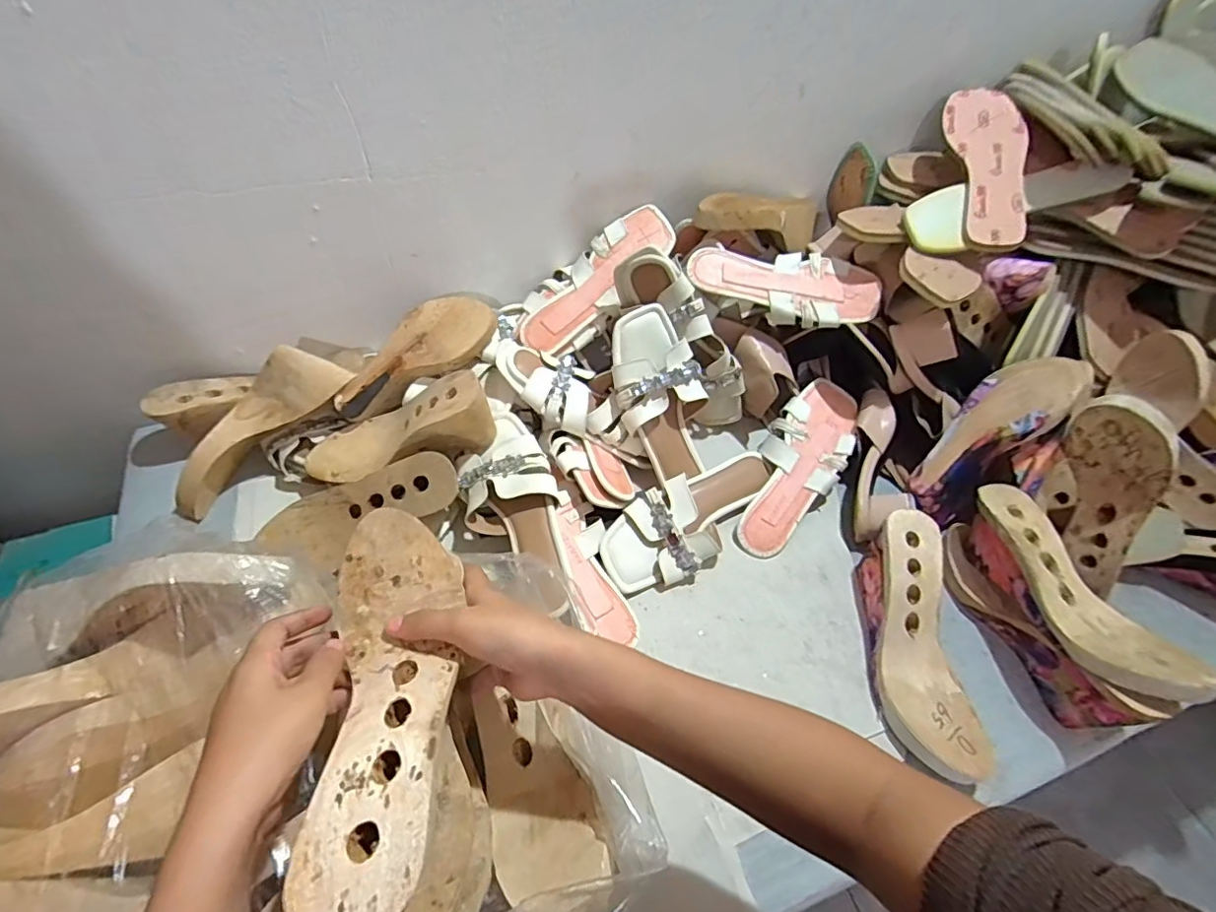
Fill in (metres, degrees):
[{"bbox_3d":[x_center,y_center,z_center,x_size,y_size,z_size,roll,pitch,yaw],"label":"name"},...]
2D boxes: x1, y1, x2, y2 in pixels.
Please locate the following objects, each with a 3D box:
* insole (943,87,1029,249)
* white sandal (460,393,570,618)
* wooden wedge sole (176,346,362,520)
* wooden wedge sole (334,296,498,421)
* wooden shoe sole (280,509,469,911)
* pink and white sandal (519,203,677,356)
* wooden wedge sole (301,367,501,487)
[{"bbox_3d":[0.444,-0.347,0.648,0.069,0.031,0.241,6,71,0],"label":"insole"},{"bbox_3d":[-0.104,0.051,0.599,0.096,0.065,0.231,-12,55,-14],"label":"white sandal"},{"bbox_3d":[-0.390,-0.032,0.614,0.066,0.058,0.219,38,79,22],"label":"wooden wedge sole"},{"bbox_3d":[-0.222,-0.113,0.643,0.197,0.062,0.053,-36,61,-2],"label":"wooden wedge sole"},{"bbox_3d":[-0.128,0.133,0.325,0.076,0.040,0.224,-6,44,-10],"label":"wooden shoe sole"},{"bbox_3d":[-0.017,-0.223,0.701,0.232,0.044,0.092,-45,64,1],"label":"pink and white sandal"},{"bbox_3d":[-0.219,-0.019,0.619,0.231,0.085,0.067,-16,49,21],"label":"wooden wedge sole"}]

